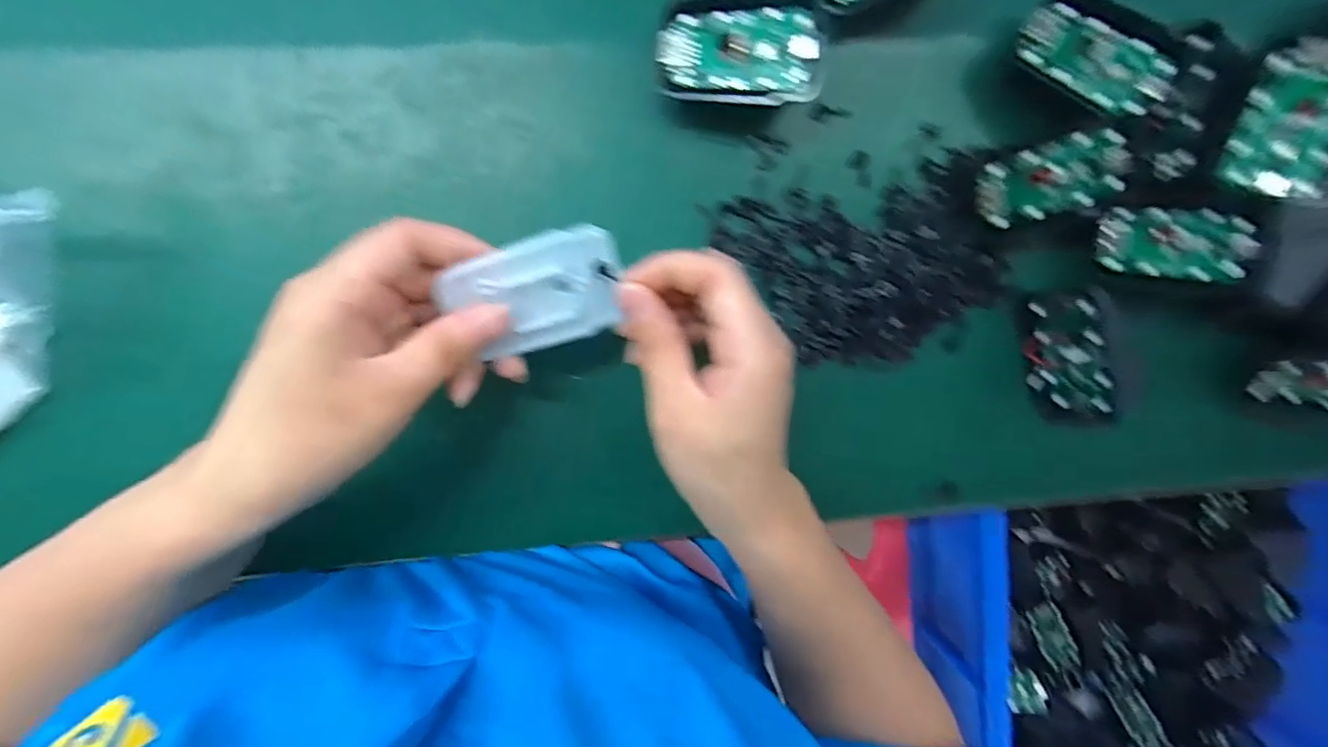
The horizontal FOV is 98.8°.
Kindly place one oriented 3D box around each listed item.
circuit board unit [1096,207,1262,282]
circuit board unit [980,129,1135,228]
[{"bbox_3d":[0.252,-0.065,0.285,0.065,0.015,0.033,11,95,13],"label":"circuit board unit"},{"bbox_3d":[0.183,-0.092,0.270,0.063,0.005,0.032,-15,114,15],"label":"circuit board unit"}]

